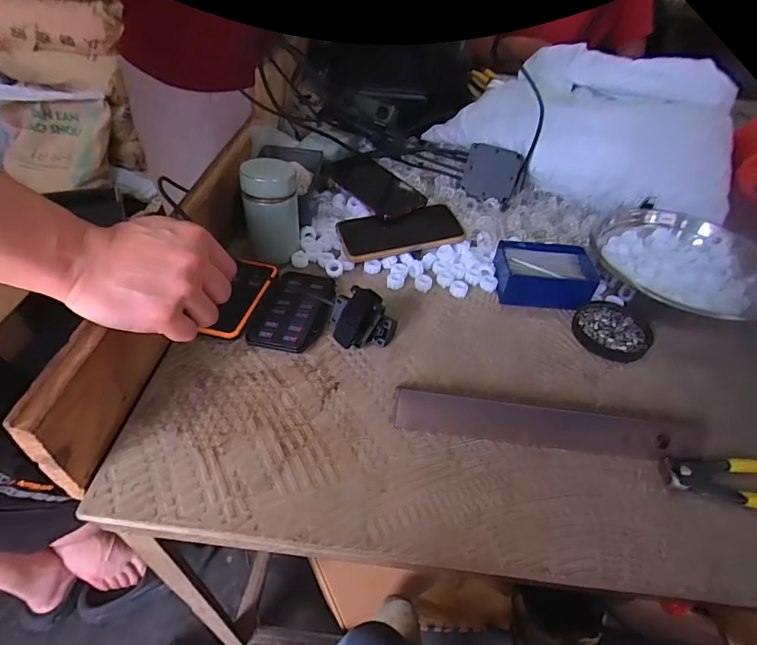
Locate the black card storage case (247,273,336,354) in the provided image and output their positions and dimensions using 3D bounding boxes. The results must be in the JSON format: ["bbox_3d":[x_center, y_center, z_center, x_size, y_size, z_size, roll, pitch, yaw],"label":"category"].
[{"bbox_3d":[-0.095,-0.019,0.518,0.077,0.011,0.128,10,46,4],"label":"black card storage case"}]

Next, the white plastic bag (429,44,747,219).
[{"bbox_3d":[0.324,-0.315,0.719,0.433,0.152,0.217,23,48,16],"label":"white plastic bag"}]

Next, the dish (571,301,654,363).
[{"bbox_3d":[0.277,0.010,0.534,0.086,0.010,0.083,3,46,-3],"label":"dish"}]

